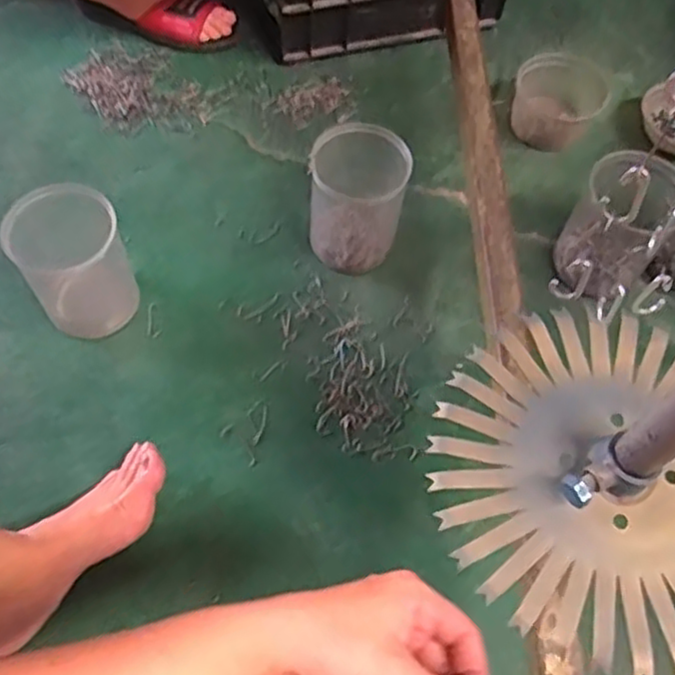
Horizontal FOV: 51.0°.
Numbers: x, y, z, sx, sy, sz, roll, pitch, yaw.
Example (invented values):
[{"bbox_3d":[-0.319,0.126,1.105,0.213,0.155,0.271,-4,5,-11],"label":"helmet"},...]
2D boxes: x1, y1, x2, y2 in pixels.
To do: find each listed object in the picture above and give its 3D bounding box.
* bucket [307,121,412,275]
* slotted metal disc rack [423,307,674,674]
[{"bbox_3d":[0.019,-0.148,0.771,0.100,0.143,0.100,1,63,-2],"label":"bucket"},{"bbox_3d":[0.156,0.076,0.398,0.195,0.034,0.204,-27,67,-15],"label":"slotted metal disc rack"}]

